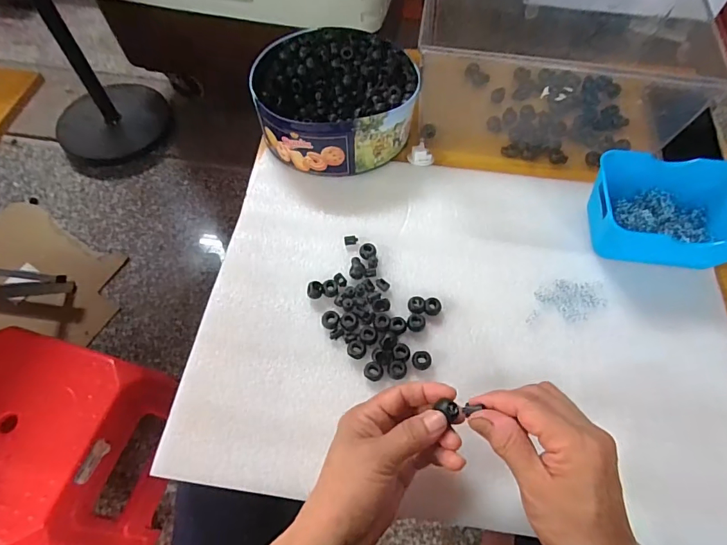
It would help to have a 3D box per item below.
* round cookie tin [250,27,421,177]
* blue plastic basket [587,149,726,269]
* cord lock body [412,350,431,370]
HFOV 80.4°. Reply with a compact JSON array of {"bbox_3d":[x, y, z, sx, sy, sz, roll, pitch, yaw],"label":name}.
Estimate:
[{"bbox_3d":[-0.037,-0.215,0.533,0.187,0.067,0.198,0,61,-1],"label":"round cookie tin"},{"bbox_3d":[0.312,-0.055,0.441,0.144,0.068,0.121,4,61,2],"label":"blue plastic basket"},{"bbox_3d":[0.054,0.082,0.402,0.017,0.009,0.017,0,61,-1],"label":"cord lock body"}]

